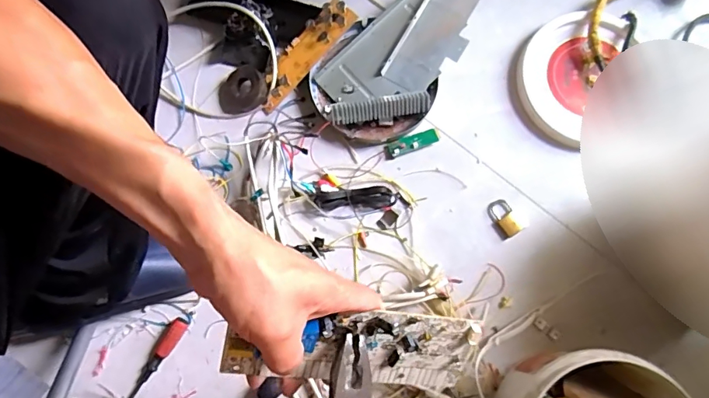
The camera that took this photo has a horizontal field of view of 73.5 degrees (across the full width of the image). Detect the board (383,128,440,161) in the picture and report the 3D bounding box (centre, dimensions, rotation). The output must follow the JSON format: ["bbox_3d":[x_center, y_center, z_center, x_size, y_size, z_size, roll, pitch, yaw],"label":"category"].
[{"bbox_3d":[0.092,-0.088,0.756,0.092,0.013,0.024,-20,80,-5],"label":"board"}]

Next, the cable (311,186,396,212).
[{"bbox_3d":[0.000,-0.001,0.734,0.125,0.019,0.033,-5,79,-2],"label":"cable"}]

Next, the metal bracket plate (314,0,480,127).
[{"bbox_3d":[0.078,-0.224,0.767,0.298,0.049,0.164,-41,82,-8],"label":"metal bracket plate"}]

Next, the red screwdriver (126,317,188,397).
[{"bbox_3d":[-0.295,0.249,0.680,0.024,0.020,0.169,31,80,5],"label":"red screwdriver"}]

